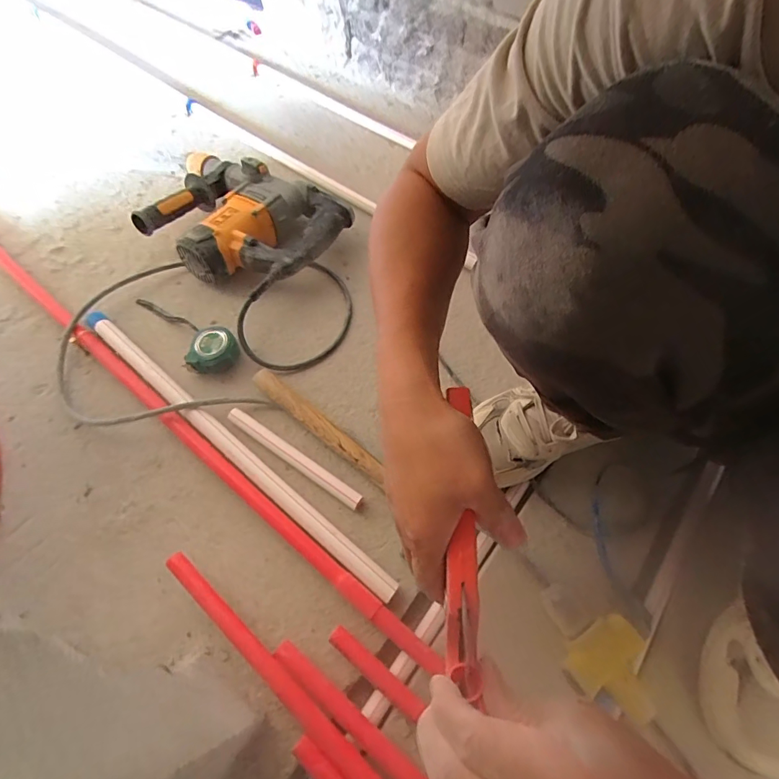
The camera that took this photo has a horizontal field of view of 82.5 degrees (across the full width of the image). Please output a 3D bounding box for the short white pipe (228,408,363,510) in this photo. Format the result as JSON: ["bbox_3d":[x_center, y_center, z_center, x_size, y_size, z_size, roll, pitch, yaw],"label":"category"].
[{"bbox_3d":[-0.122,0.084,0.564,0.206,0.016,0.019,31,64,17],"label":"short white pipe"}]

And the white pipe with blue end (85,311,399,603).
[{"bbox_3d":[-0.219,0.058,0.578,0.578,0.026,0.027,36,66,19],"label":"white pipe with blue end"}]

